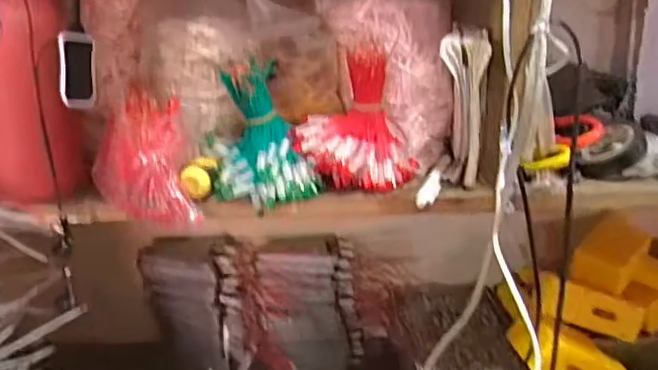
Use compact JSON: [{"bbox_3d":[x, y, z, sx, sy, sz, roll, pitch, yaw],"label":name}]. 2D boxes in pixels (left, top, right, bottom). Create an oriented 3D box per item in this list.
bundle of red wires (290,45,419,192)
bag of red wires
[{"bbox_3d":[0.025,-0.060,0.511,0.100,0.113,0.075,3,18,11],"label":"bundle of red wires"},{"bbox_3d":[-0.157,-0.026,0.500,0.072,0.097,0.092,-8,19,-23],"label":"bag of red wires"}]

